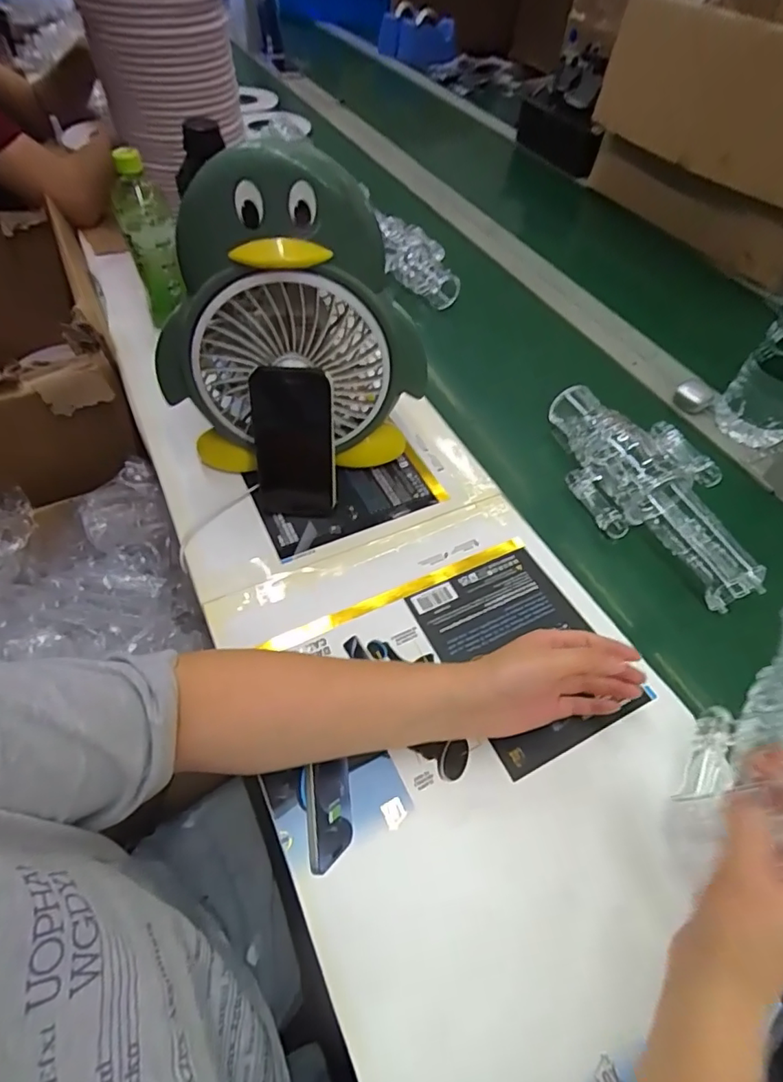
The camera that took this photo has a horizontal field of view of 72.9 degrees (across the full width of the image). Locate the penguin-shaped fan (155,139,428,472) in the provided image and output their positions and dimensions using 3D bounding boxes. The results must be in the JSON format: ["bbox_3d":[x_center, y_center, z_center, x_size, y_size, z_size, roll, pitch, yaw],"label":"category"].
[{"bbox_3d":[-0.100,-0.200,0.516,0.253,0.289,0.113,-13,55,-12],"label":"penguin-shaped fan"}]

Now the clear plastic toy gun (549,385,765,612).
[{"bbox_3d":[0.274,-0.066,0.569,0.107,0.071,0.292,-17,56,-15],"label":"clear plastic toy gun"}]

